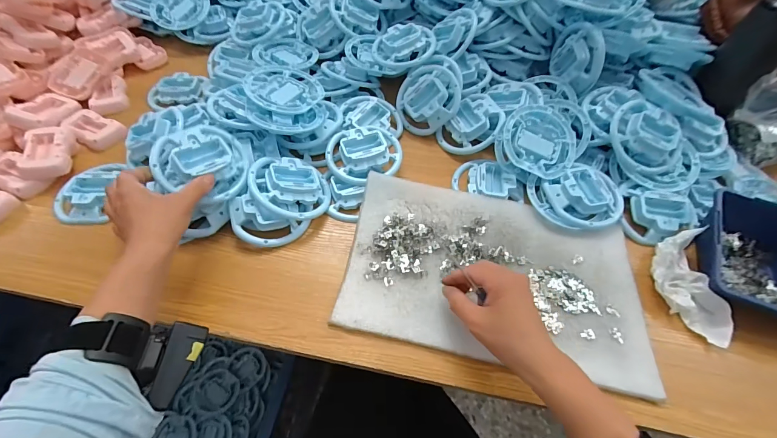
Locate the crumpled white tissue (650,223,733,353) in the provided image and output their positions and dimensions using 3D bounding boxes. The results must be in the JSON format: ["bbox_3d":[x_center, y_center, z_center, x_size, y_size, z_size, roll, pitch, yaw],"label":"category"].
[{"bbox_3d":[0.347,0.073,0.399,0.067,0.028,0.127,11,56,5],"label":"crumpled white tissue"}]

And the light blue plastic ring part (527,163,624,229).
[{"bbox_3d":[0.250,-0.033,0.453,0.115,0.029,0.090,-11,57,-10],"label":"light blue plastic ring part"}]

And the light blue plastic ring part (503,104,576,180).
[{"bbox_3d":[0.206,-0.106,0.474,0.100,0.016,0.104,1,82,-9],"label":"light blue plastic ring part"}]

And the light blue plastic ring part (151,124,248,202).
[{"bbox_3d":[-0.217,-0.064,0.410,0.091,0.032,0.099,56,45,-13],"label":"light blue plastic ring part"}]

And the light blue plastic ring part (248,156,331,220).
[{"bbox_3d":[-0.121,-0.040,0.435,0.099,0.029,0.083,12,53,-28],"label":"light blue plastic ring part"}]

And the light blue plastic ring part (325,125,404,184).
[{"bbox_3d":[-0.032,-0.093,0.473,0.101,0.022,0.084,-13,57,-11],"label":"light blue plastic ring part"}]

